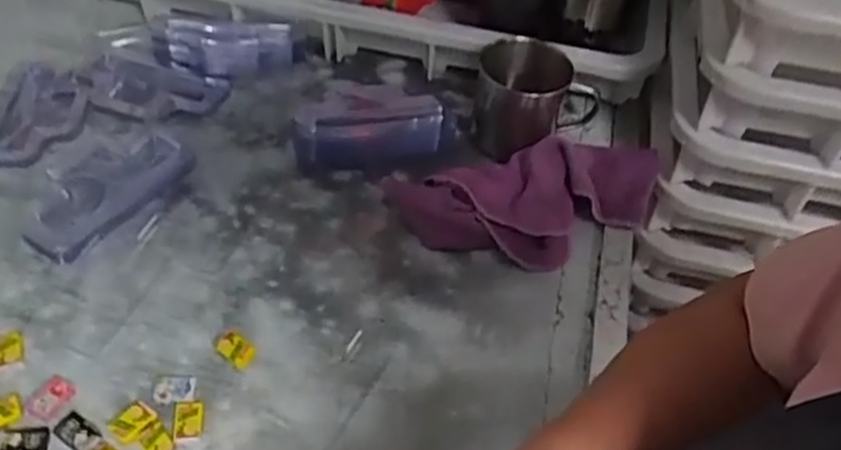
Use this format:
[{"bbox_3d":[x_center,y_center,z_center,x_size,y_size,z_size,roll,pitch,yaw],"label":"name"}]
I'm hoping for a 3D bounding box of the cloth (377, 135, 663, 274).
[{"bbox_3d":[0.096,-0.022,0.593,0.227,0.042,0.115,-10,48,-14],"label":"cloth"}]

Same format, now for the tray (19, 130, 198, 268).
[{"bbox_3d":[-0.251,-0.028,0.579,0.059,0.034,0.138,26,50,19],"label":"tray"}]

